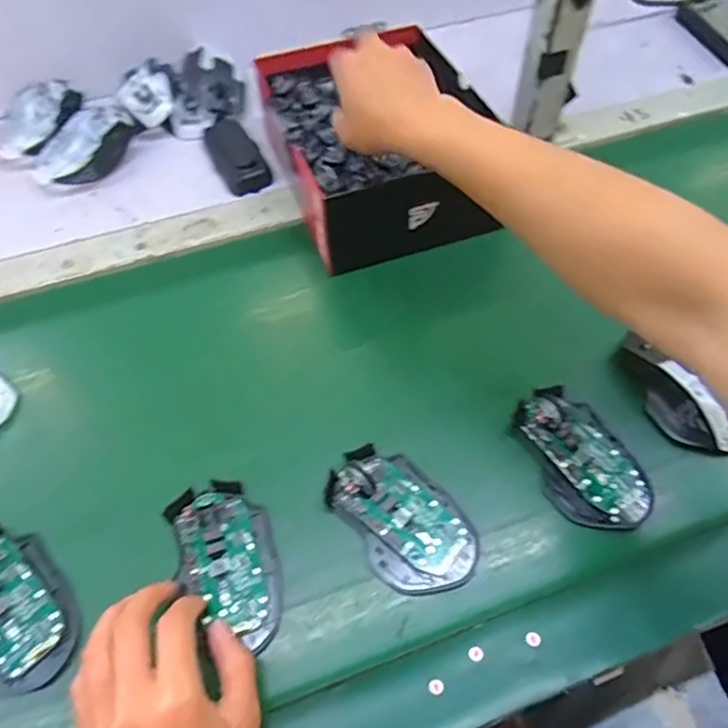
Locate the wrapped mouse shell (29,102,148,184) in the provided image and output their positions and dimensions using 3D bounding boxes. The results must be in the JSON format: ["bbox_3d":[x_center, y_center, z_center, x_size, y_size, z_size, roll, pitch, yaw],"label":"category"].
[{"bbox_3d":[-0.304,-0.238,0.635,0.061,0.037,0.117,32,63,20],"label":"wrapped mouse shell"}]

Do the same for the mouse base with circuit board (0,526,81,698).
[{"bbox_3d":[-0.239,0.161,0.386,0.073,0.026,0.115,-36,63,-20],"label":"mouse base with circuit board"}]

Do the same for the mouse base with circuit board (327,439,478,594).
[{"bbox_3d":[0.027,0.107,0.410,0.073,0.025,0.112,-37,63,-20],"label":"mouse base with circuit board"}]

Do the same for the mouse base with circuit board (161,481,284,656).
[{"bbox_3d":[-0.092,0.133,0.395,0.062,0.017,0.112,-19,58,-11],"label":"mouse base with circuit board"}]

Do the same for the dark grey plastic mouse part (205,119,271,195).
[{"bbox_3d":[-0.144,-0.234,0.641,0.049,0.014,0.121,-23,59,-13],"label":"dark grey plastic mouse part"}]

